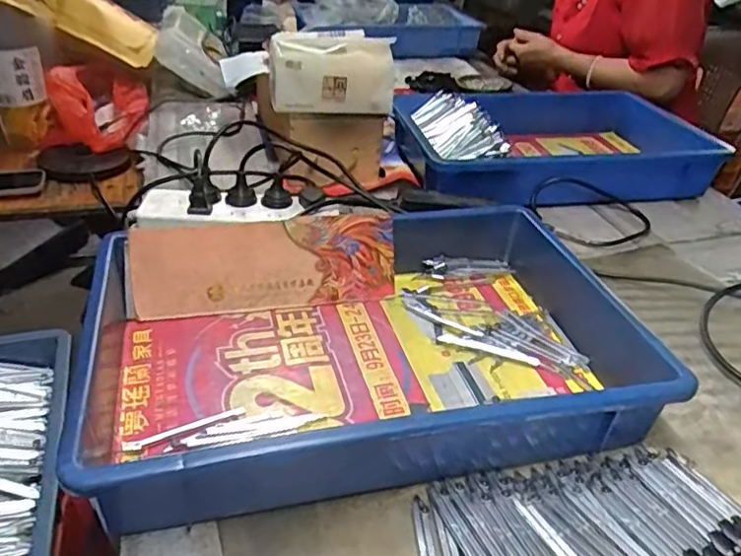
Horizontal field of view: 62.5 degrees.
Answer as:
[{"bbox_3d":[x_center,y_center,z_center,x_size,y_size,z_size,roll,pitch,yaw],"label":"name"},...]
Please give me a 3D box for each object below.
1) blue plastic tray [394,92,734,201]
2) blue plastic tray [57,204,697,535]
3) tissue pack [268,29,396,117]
[{"bbox_3d":[0.257,-0.203,0.889,0.415,0.088,0.266,-1,34,-8],"label":"blue plastic tray"},{"bbox_3d":[-0.004,0.047,0.510,0.426,0.077,0.271,-6,36,-15],"label":"blue plastic tray"},{"bbox_3d":[-0.054,-0.261,0.775,0.152,0.086,0.075,-6,35,-15],"label":"tissue pack"}]

